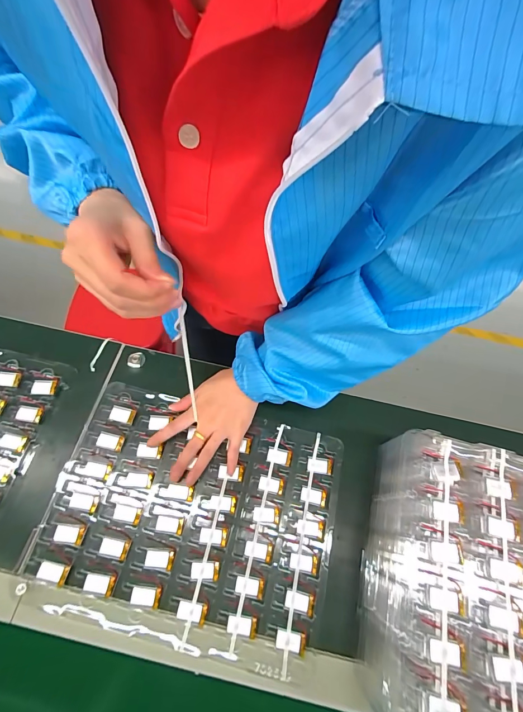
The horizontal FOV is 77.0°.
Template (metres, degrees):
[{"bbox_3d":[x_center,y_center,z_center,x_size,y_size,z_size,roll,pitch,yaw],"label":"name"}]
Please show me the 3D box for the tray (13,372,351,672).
[{"bbox_3d":[-0.084,0.187,0.397,0.329,0.031,0.254,13,69,4],"label":"tray"}]

